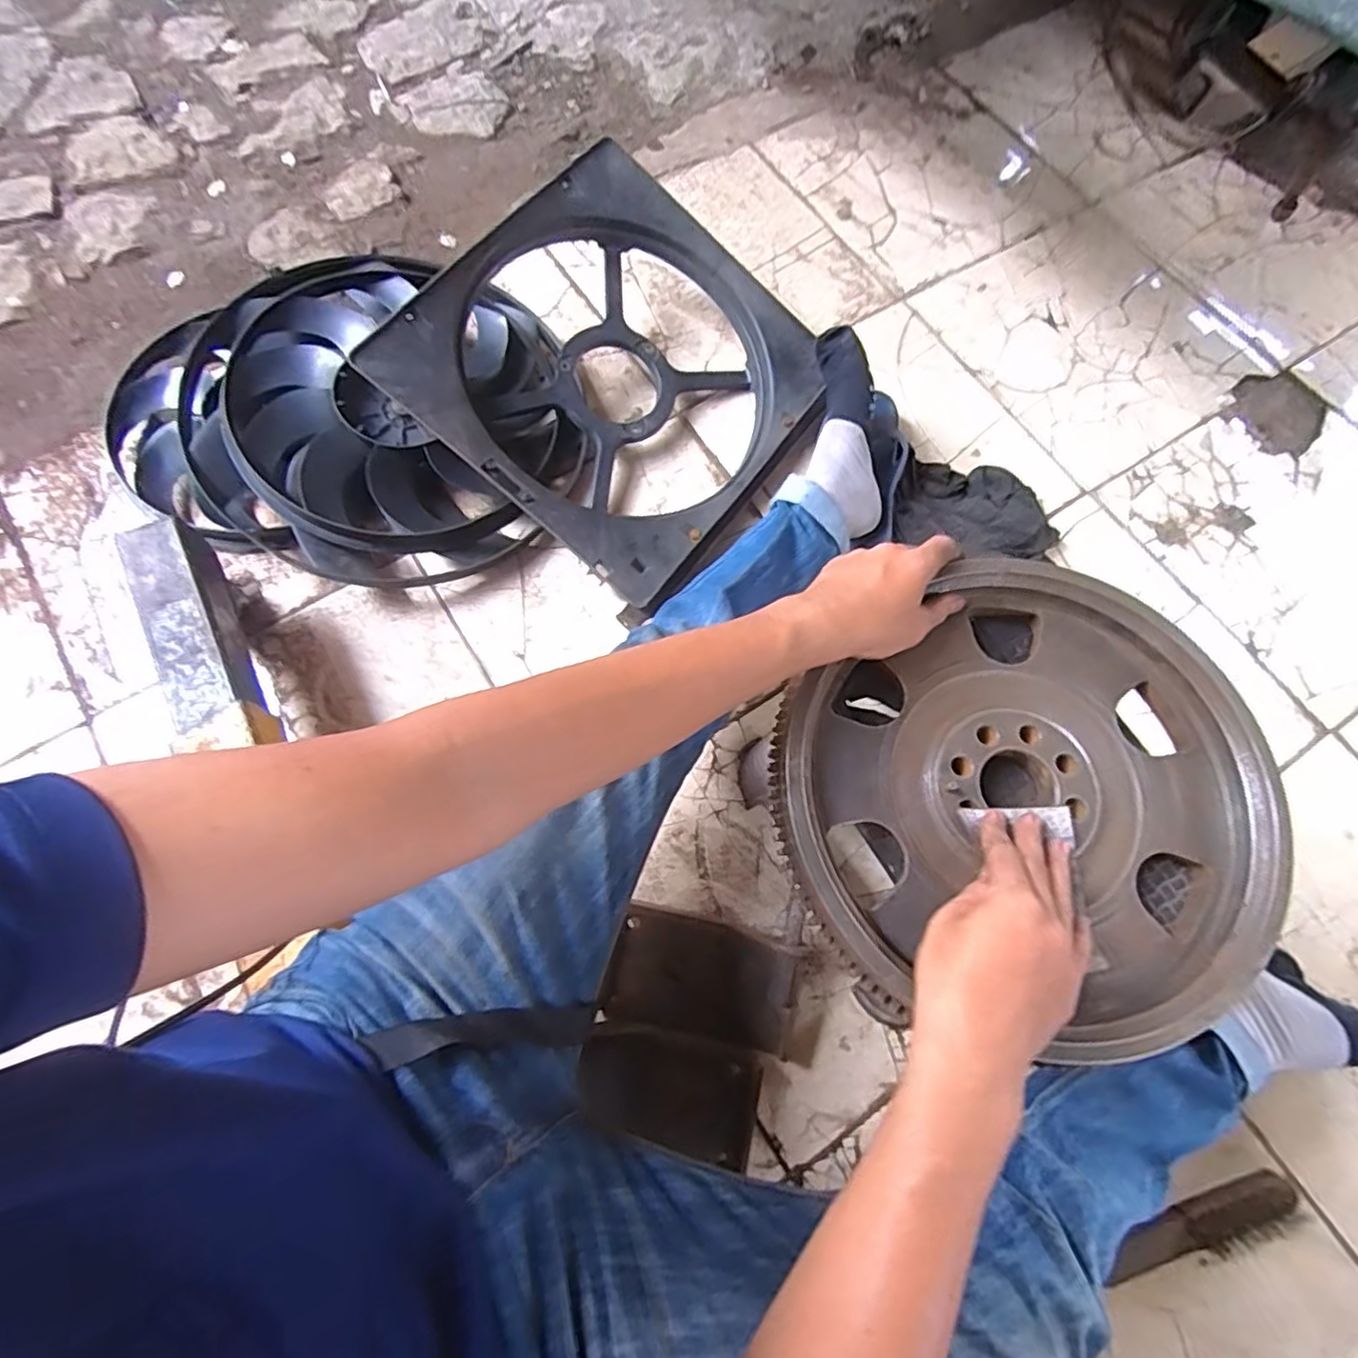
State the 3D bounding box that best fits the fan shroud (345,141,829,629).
[{"bbox_3d":[-0.069,-0.391,0.873,0.454,0.089,0.475,40,73,-10],"label":"fan shroud"}]

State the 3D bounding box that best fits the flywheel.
[{"bbox_3d":[0.226,0.076,0.430,0.306,0.037,0.281,0,71,0],"label":"flywheel"}]

